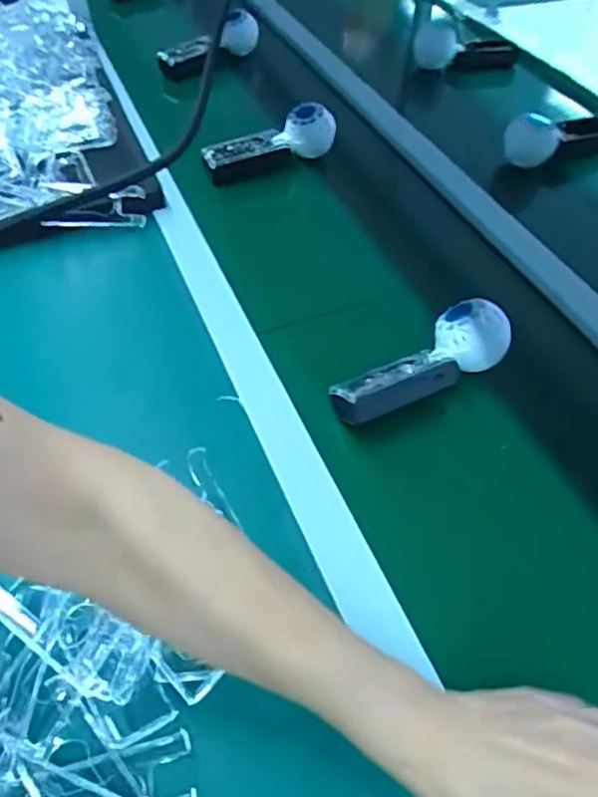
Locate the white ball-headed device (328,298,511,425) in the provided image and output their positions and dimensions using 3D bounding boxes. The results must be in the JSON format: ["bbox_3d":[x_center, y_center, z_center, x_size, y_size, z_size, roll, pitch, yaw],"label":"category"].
[{"bbox_3d":[0.099,-0.031,0.492,0.160,0.053,0.061,-24,57,-18],"label":"white ball-headed device"}]

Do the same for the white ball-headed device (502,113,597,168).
[{"bbox_3d":[0.328,-0.334,0.736,0.140,0.048,0.058,-9,53,-8],"label":"white ball-headed device"}]

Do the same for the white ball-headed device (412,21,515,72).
[{"bbox_3d":[0.255,-0.538,0.903,0.152,0.062,0.071,11,53,8],"label":"white ball-headed device"}]

